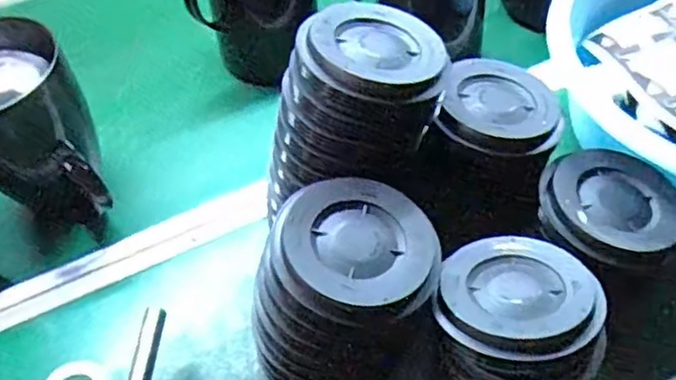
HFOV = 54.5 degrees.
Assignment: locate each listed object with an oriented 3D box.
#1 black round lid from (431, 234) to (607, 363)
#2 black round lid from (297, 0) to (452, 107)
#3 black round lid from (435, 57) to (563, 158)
[{"bbox_3d":[0.134,0.075,0.480,0.108,0.025,0.108,-5,38,4],"label":"black round lid"},{"bbox_3d":[0.031,-0.109,0.519,0.111,0.022,0.098,38,58,10],"label":"black round lid"},{"bbox_3d":[0.139,-0.077,0.572,0.108,0.024,0.095,9,52,-1],"label":"black round lid"}]

